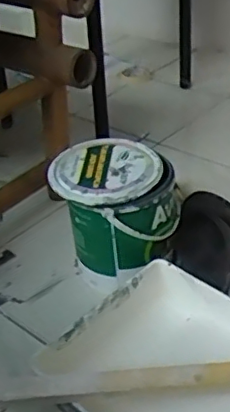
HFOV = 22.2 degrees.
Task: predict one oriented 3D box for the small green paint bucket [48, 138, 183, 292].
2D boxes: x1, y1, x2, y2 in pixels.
[{"bbox_3d":[0.004,0.009,0.990,0.184,0.187,0.163,-11,35,-4],"label":"small green paint bucket"}]

